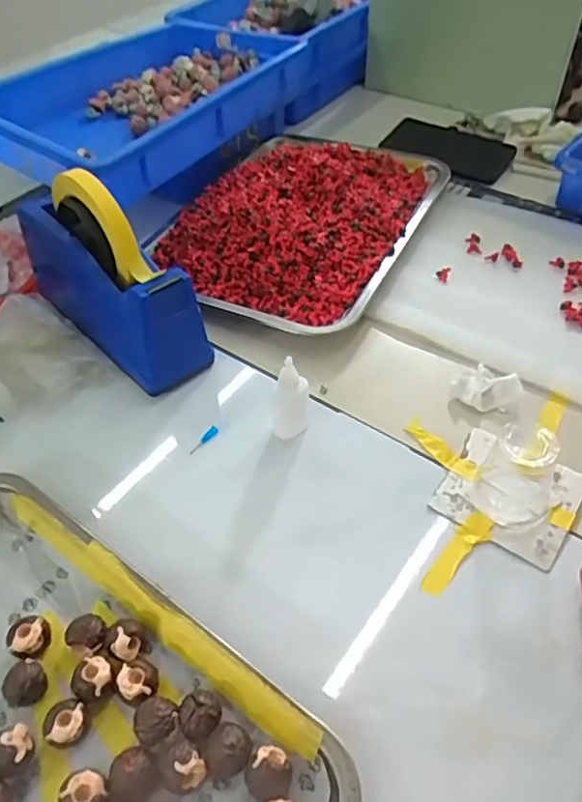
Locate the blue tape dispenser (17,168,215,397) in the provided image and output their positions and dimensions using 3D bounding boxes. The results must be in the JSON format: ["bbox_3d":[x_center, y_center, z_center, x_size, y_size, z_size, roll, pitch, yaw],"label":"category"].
[{"bbox_3d":[-0.165,-0.114,0.513,0.069,0.136,0.199,-39,59,-25],"label":"blue tape dispenser"}]

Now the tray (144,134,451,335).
[{"bbox_3d":[0.011,-0.214,0.640,0.245,0.052,0.327,21,55,19],"label":"tray"}]

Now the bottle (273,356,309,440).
[{"bbox_3d":[-0.001,-0.005,0.458,0.030,0.079,0.032,-5,51,-1],"label":"bottle"}]

